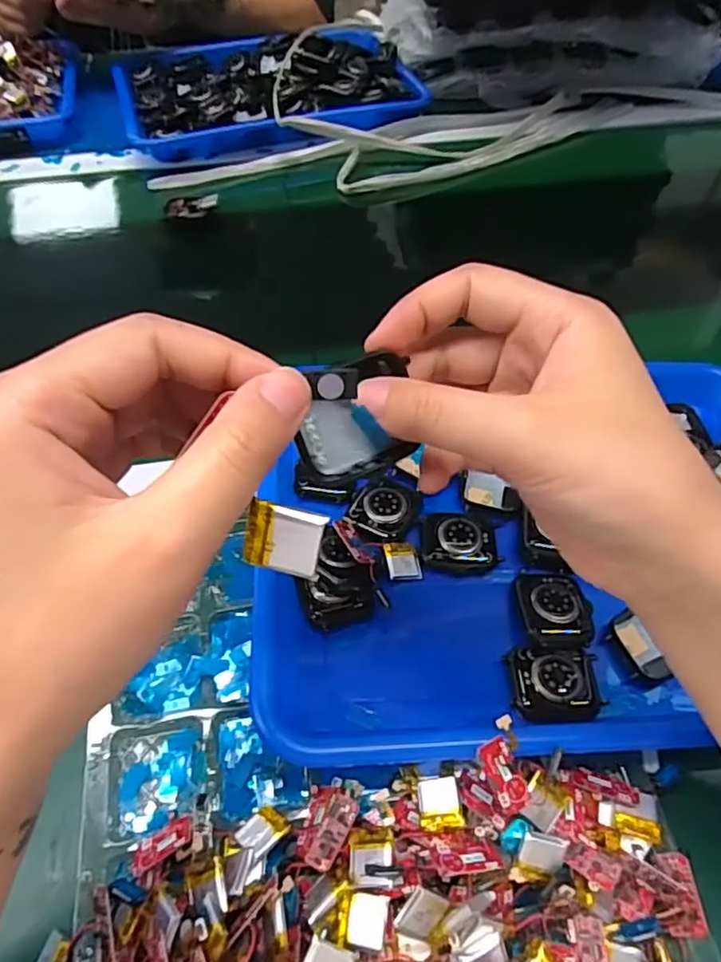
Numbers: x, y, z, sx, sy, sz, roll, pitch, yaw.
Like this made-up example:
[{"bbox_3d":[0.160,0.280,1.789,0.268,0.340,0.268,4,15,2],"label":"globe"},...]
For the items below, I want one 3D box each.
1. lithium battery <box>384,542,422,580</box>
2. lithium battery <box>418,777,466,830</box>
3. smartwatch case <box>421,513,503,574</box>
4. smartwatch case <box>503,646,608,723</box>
[{"bbox_3d":[0.023,0.042,0.338,0.018,0.005,0.021,-9,54,-6],"label":"lithium battery"},{"bbox_3d":[0.035,0.142,0.274,0.017,0.009,0.020,-2,54,-1],"label":"lithium battery"},{"bbox_3d":[0.055,0.034,0.343,0.040,0.010,0.031,1,54,1],"label":"smartwatch case"},{"bbox_3d":[0.095,0.099,0.306,0.044,0.013,0.033,-2,54,-1],"label":"smartwatch case"}]

